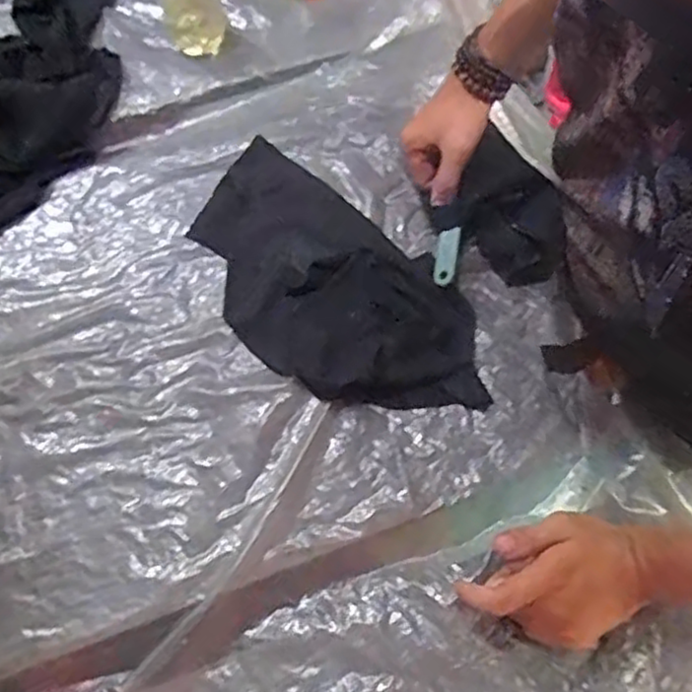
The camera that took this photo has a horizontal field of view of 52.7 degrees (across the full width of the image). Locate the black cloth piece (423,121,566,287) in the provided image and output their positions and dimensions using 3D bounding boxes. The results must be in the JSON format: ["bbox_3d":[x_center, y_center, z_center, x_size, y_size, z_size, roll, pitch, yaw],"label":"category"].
[{"bbox_3d":[0.151,-0.123,0.661,0.098,0.009,0.131,-44,87,9],"label":"black cloth piece"}]

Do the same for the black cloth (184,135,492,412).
[{"bbox_3d":[-0.016,-0.054,0.656,0.327,0.022,0.171,39,73,15],"label":"black cloth"}]

